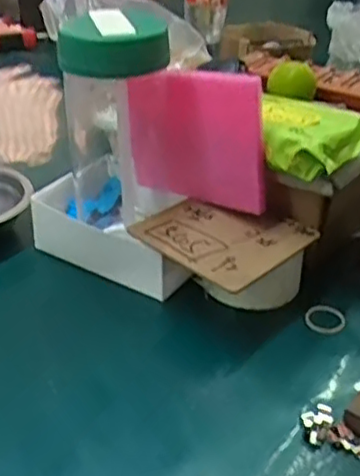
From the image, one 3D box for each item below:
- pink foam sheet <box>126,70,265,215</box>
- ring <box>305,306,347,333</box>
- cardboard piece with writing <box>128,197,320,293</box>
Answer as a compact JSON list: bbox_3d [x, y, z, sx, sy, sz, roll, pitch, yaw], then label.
[{"bbox_3d":[0.012,-0.077,0.545,0.126,0.120,0.014,17,34,25],"label":"pink foam sheet"},{"bbox_3d":[0.114,0.064,0.523,0.032,0.007,0.030,-6,40,5],"label":"ring"},{"bbox_3d":[0.034,-0.004,0.531,0.116,0.009,0.111,25,37,33],"label":"cardboard piece with writing"}]

